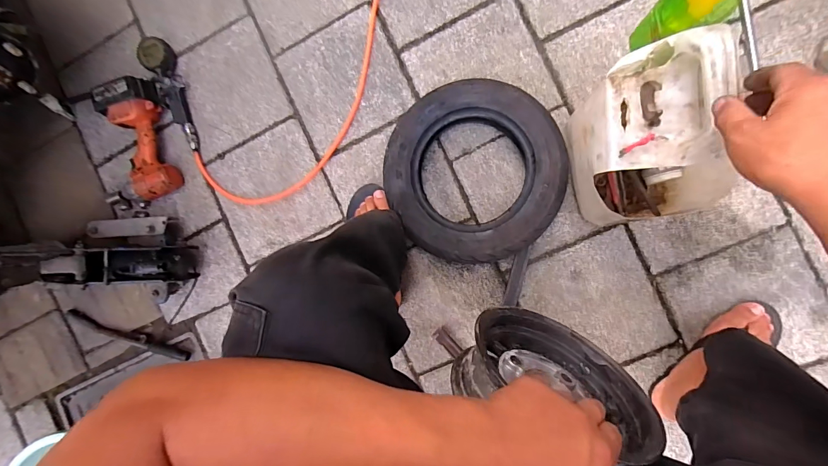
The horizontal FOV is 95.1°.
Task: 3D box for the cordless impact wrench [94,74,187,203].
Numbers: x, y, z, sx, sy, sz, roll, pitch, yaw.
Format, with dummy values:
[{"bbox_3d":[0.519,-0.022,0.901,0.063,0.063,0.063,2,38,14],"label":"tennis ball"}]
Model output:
[{"bbox_3d":[-0.590,-0.197,0.820,0.114,0.080,0.248,-13,91,8],"label":"cordless impact wrench"}]

